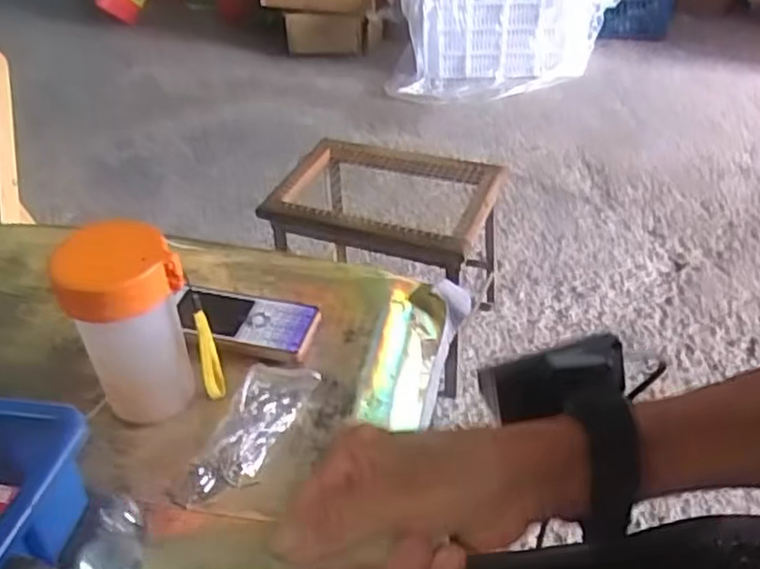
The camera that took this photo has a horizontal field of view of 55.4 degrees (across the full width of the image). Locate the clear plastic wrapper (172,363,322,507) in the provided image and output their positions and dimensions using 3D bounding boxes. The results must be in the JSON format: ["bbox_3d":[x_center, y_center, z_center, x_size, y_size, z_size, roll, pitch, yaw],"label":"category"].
[{"bbox_3d":[-0.088,0.095,0.492,0.052,0.022,0.123,15,41,18],"label":"clear plastic wrapper"}]

